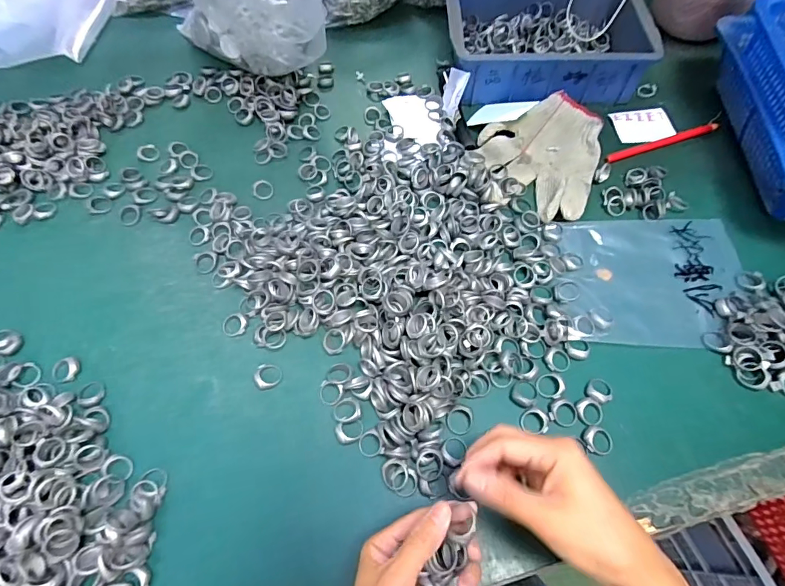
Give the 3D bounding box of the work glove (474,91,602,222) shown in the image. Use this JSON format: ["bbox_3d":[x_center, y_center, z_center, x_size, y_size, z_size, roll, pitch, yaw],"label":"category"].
[{"bbox_3d":[0.174,-0.170,0.527,0.135,0.022,0.192,23,65,11],"label":"work glove"}]

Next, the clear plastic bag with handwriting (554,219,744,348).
[{"bbox_3d":[0.260,-0.017,0.454,0.190,0.019,0.148,0,63,0],"label":"clear plastic bag with handwriting"}]

